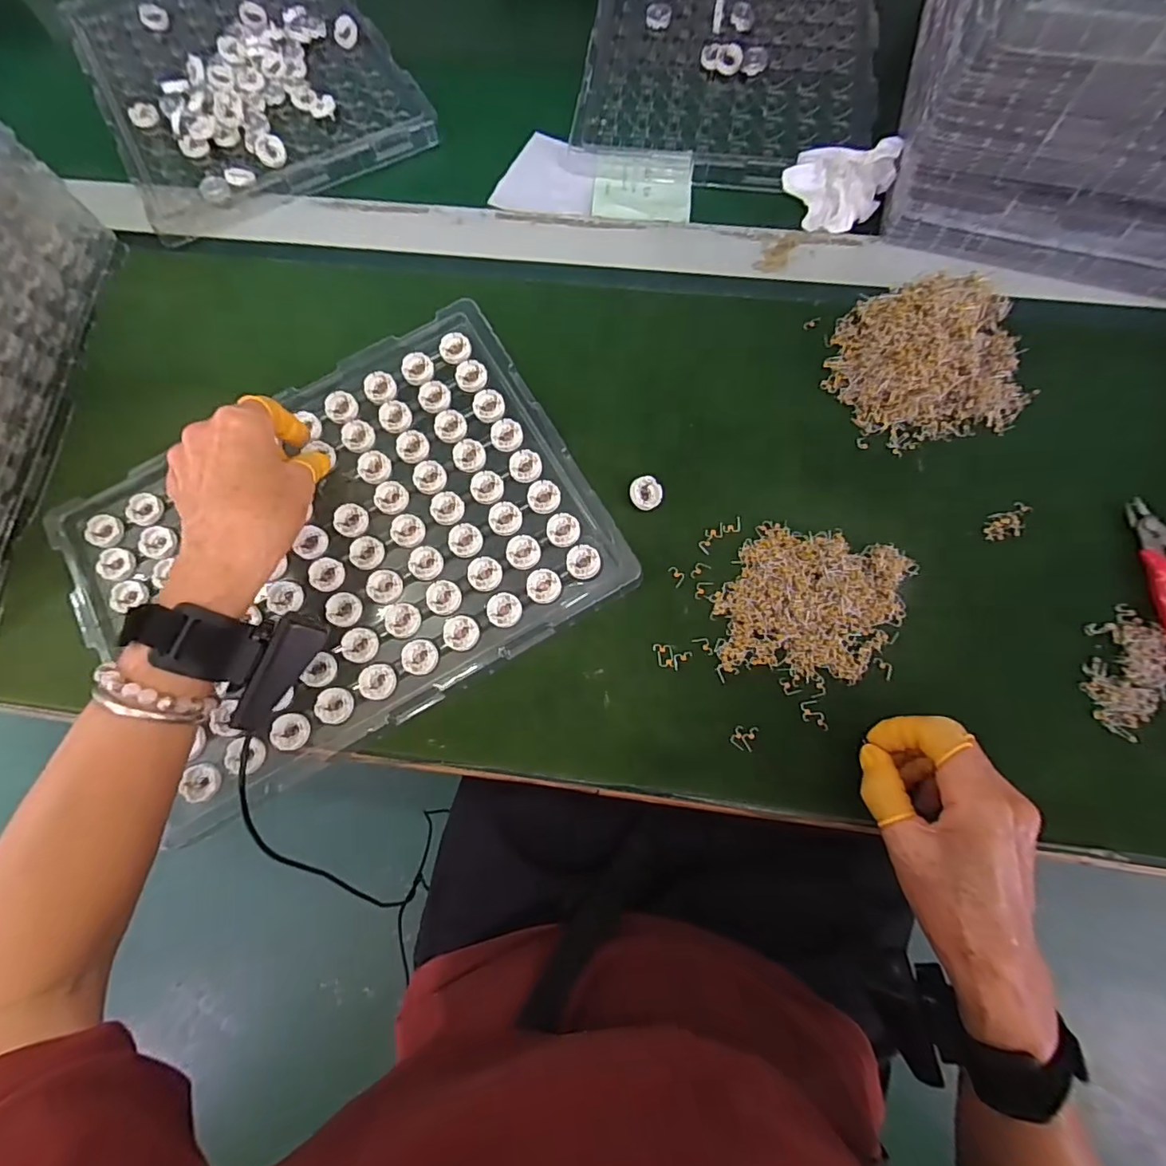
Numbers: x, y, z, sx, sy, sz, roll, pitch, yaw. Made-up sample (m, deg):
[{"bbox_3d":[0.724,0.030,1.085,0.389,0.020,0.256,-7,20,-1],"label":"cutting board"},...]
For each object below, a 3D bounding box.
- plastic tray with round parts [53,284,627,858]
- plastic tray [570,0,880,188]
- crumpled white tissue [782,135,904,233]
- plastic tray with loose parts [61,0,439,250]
[{"bbox_3d":[-0.167,-0.025,0.381,0.337,0.017,0.249,-30,77,-6],"label":"plastic tray with round parts"},{"bbox_3d":[0.140,-0.517,0.509,0.254,0.015,0.362,8,76,4],"label":"plastic tray"},{"bbox_3d":[0.200,-0.314,0.434,0.079,0.037,0.066,21,77,7],"label":"crumpled white tissue"},{"bbox_3d":[-0.323,-0.489,0.515,0.251,0.025,0.360,-28,76,-6],"label":"plastic tray with loose parts"}]

